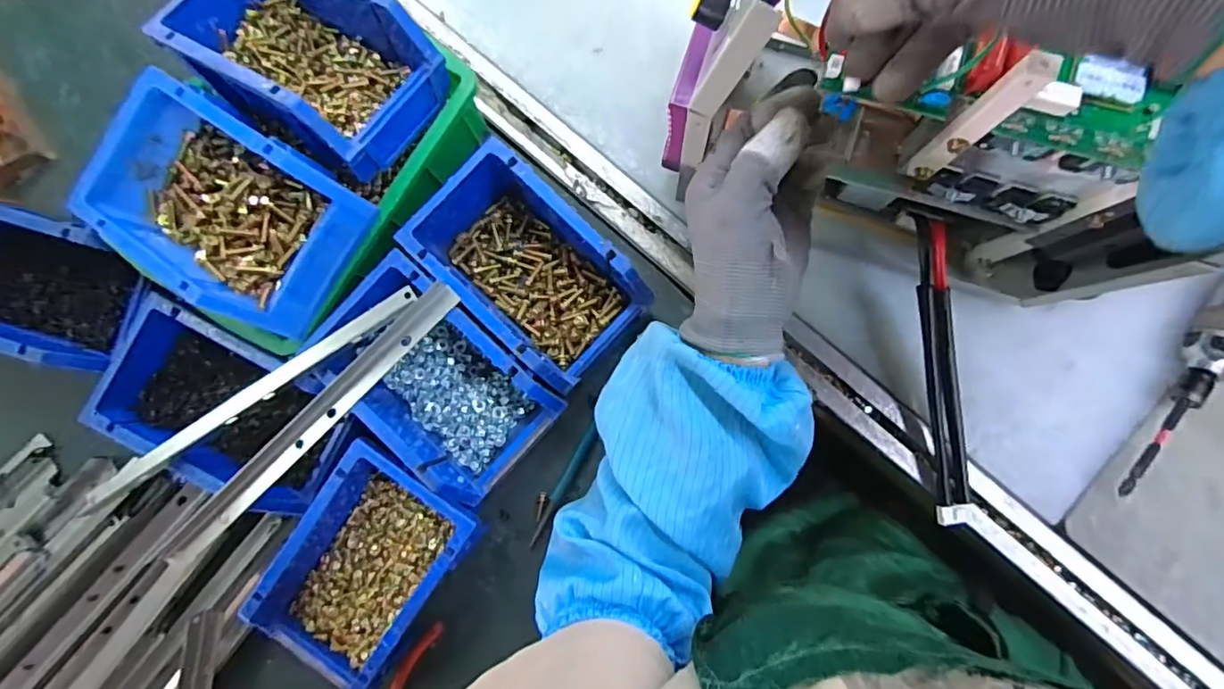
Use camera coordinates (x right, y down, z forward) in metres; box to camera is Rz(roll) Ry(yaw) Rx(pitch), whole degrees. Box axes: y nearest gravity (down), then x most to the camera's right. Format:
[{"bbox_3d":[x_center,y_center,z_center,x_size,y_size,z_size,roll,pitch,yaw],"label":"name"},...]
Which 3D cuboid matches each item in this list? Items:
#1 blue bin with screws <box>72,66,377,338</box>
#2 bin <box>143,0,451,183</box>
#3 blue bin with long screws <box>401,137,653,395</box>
[{"bbox_3d":[-0.250,-0.086,0.349,0.154,0.051,0.113,31,87,5],"label":"blue bin with screws"},{"bbox_3d":[-0.205,-0.195,0.358,0.166,0.063,0.109,34,87,5],"label":"bin"},{"bbox_3d":[-0.058,-0.054,0.396,0.160,0.067,0.100,44,88,6],"label":"blue bin with long screws"}]

